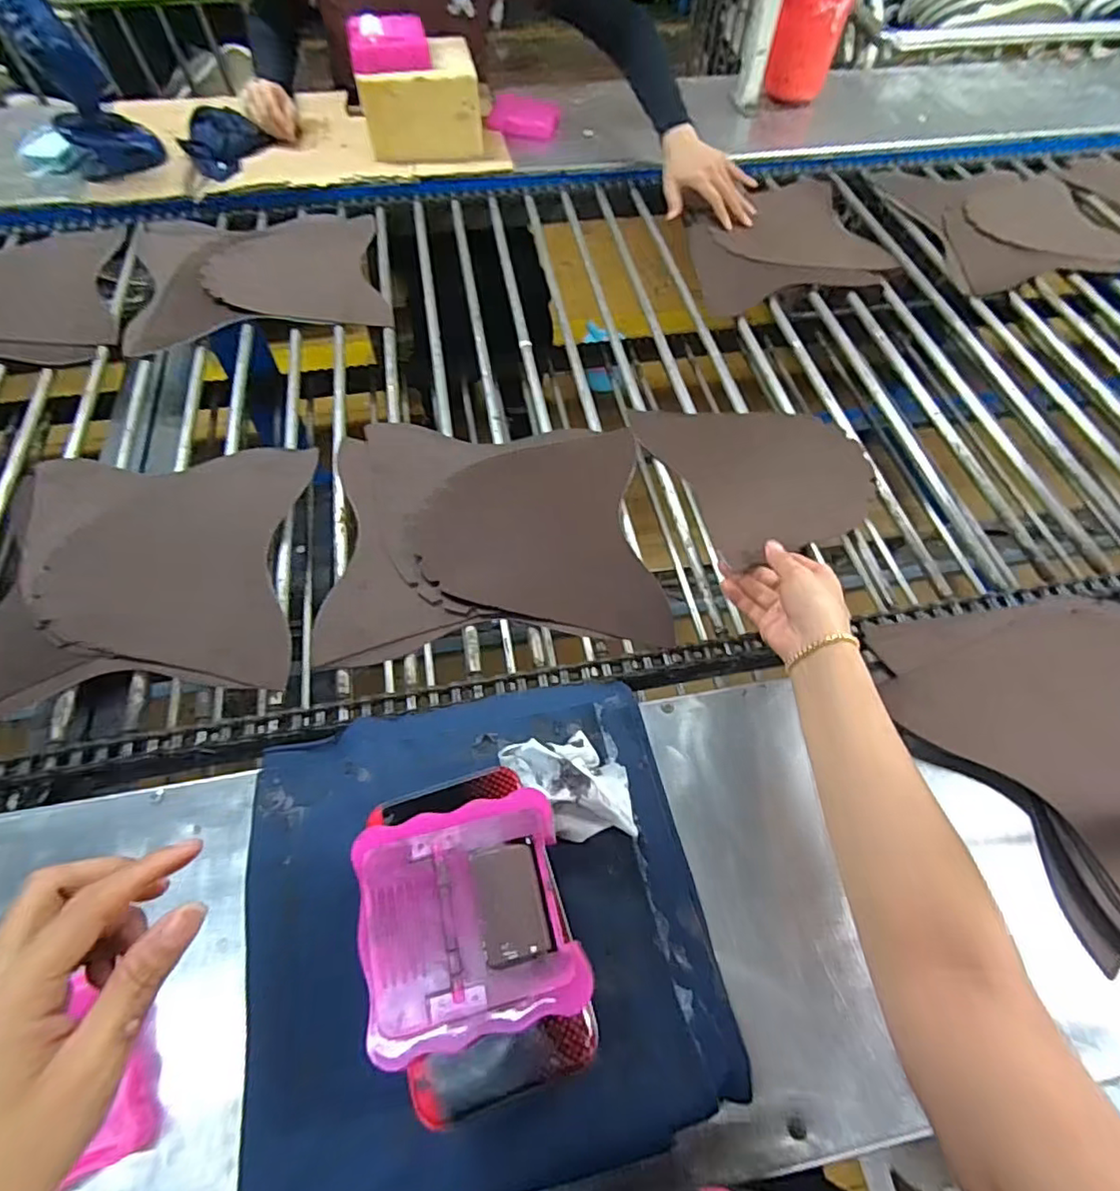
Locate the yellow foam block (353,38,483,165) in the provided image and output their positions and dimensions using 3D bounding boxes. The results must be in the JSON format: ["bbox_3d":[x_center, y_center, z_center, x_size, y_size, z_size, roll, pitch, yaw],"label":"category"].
[{"bbox_3d":[-0.214,-0.747,0.917,0.174,0.099,0.128,-15,60,-11],"label":"yellow foam block"}]

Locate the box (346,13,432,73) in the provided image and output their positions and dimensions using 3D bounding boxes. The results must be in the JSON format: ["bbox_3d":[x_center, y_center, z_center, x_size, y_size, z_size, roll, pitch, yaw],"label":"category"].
[{"bbox_3d":[-0.249,-0.802,0.879,0.114,0.043,0.084,-10,60,-9],"label":"box"}]

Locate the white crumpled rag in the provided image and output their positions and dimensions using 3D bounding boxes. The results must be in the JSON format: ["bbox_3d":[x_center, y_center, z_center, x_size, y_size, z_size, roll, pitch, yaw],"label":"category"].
[{"bbox_3d":[0.014,0.136,0.444,0.071,0.055,0.100,-38,67,-22],"label":"white crumpled rag"}]

